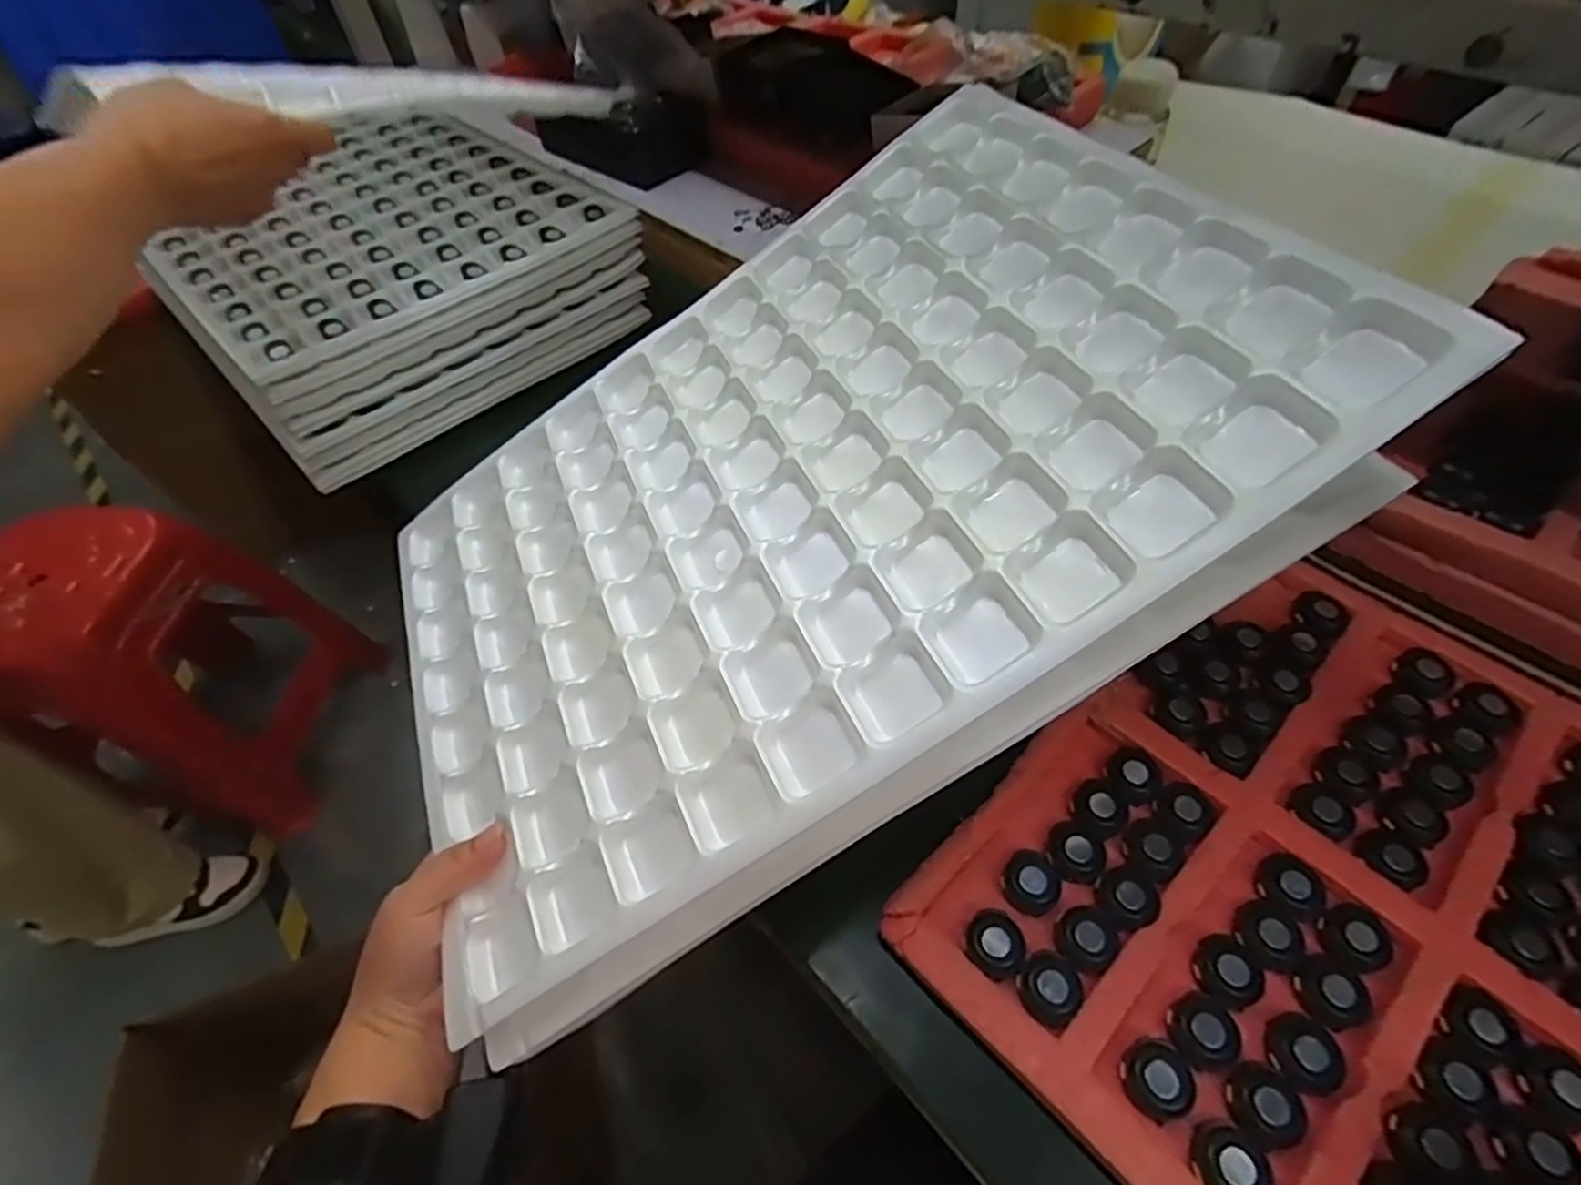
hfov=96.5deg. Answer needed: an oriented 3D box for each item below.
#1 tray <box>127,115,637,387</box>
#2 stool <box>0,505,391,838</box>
[{"bbox_3d":[-0.405,-0.365,0.680,0.359,0.021,0.376,-37,62,-25],"label":"tray"},{"bbox_3d":[-0.983,0.124,1.124,0.347,0.465,0.345,11,54,7],"label":"stool"}]

